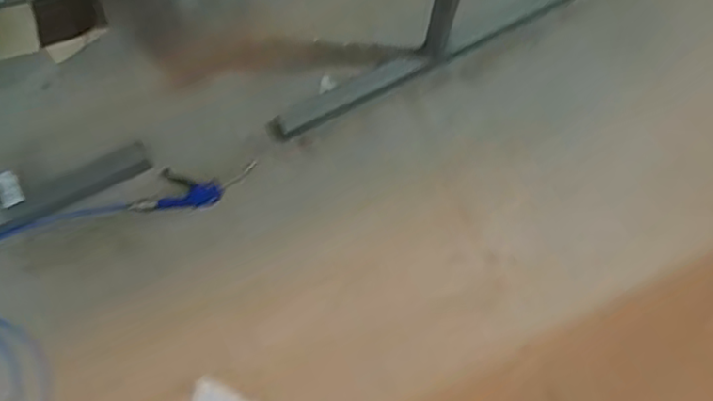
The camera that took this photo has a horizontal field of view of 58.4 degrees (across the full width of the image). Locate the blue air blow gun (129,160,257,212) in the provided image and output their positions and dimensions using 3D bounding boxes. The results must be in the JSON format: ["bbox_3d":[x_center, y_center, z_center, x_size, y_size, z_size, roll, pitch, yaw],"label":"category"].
[{"bbox_3d":[-0.367,-0.026,1.438,0.288,0.038,0.091,-6,76,0],"label":"blue air blow gun"}]

